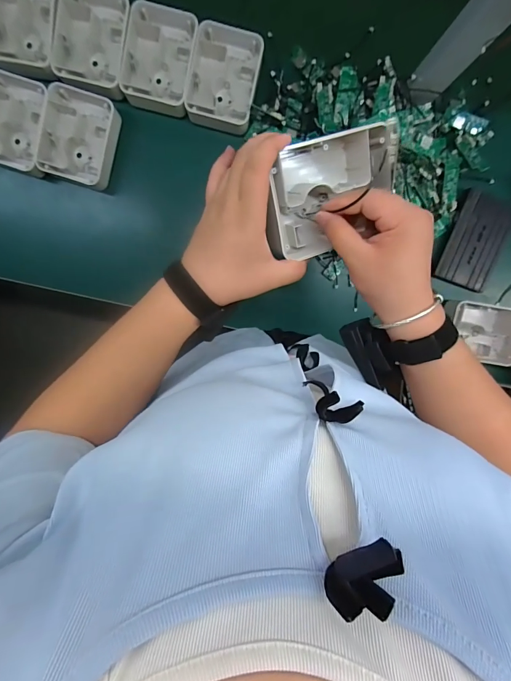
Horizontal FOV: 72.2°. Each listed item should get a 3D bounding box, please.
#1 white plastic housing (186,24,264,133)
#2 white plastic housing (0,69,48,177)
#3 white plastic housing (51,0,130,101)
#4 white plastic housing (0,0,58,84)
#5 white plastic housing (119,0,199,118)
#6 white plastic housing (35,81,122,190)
[{"bbox_3d":[-0.047,-0.396,0.533,0.098,0.034,0.130,12,98,-3],"label":"white plastic housing"},{"bbox_3d":[-0.370,-0.335,0.539,0.100,0.040,0.134,13,98,-3],"label":"white plastic housing"},{"bbox_3d":[-0.238,-0.446,0.523,0.103,0.036,0.138,14,98,-3],"label":"white plastic housing"},{"bbox_3d":[-0.338,-0.468,0.516,0.102,0.039,0.146,10,98,-2],"label":"white plastic housing"},{"bbox_3d":[-0.144,-0.421,0.528,0.100,0.034,0.137,11,98,-2],"label":"white plastic housing"},{"bbox_3d":[-0.273,-0.315,0.547,0.103,0.040,0.133,14,98,-3],"label":"white plastic housing"}]

